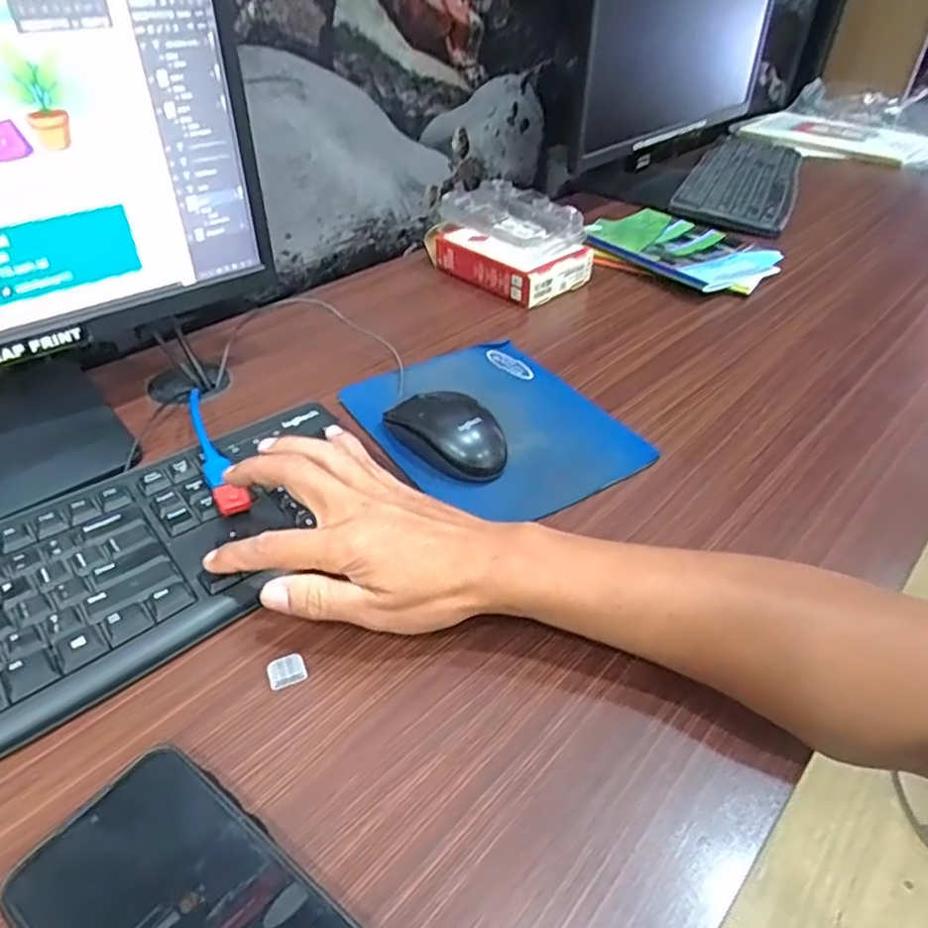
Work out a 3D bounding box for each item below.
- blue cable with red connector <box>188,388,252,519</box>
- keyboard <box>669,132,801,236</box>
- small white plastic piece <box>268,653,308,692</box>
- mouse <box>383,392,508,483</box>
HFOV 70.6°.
[{"bbox_3d":[-0.173,-0.013,0.450,0.019,0.013,0.134,-17,47,-22],"label":"blue cable with red connector"},{"bbox_3d":[0.445,-0.458,1.030,0.150,0.019,0.486,19,43,18],"label":"keyboard"},{"bbox_3d":[-0.093,0.108,0.344,0.019,0.007,0.015,-13,43,-19],"label":"small white plastic piece"},{"bbox_3d":[-0.011,-0.024,0.484,0.096,0.040,0.051,30,47,29],"label":"mouse"}]

